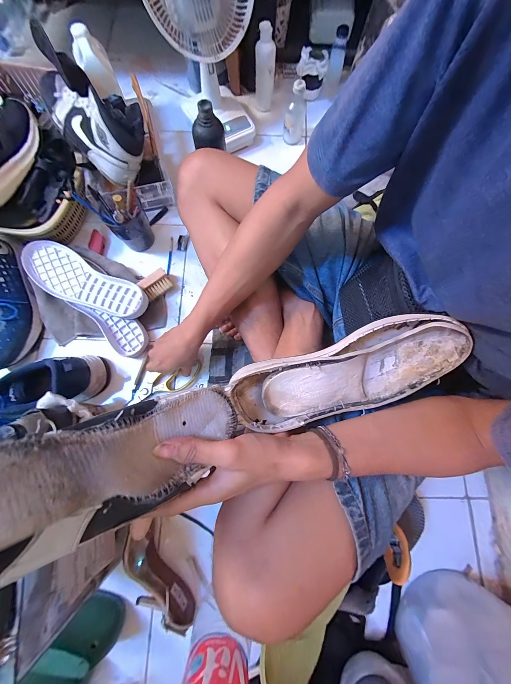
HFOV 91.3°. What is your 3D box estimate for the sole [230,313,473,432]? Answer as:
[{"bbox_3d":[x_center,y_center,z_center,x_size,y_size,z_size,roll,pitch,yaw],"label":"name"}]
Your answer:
[{"bbox_3d":[0.107,0.038,0.295,0.268,0.065,0.089,-15,77,-6],"label":"sole"}]

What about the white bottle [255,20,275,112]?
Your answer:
[{"bbox_3d":[0.023,-0.685,0.635,0.050,0.151,0.045,8,76,0],"label":"white bottle"}]

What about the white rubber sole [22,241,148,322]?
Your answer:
[{"bbox_3d":[-0.362,-0.124,0.524,0.272,0.026,0.096,27,77,5],"label":"white rubber sole"}]

